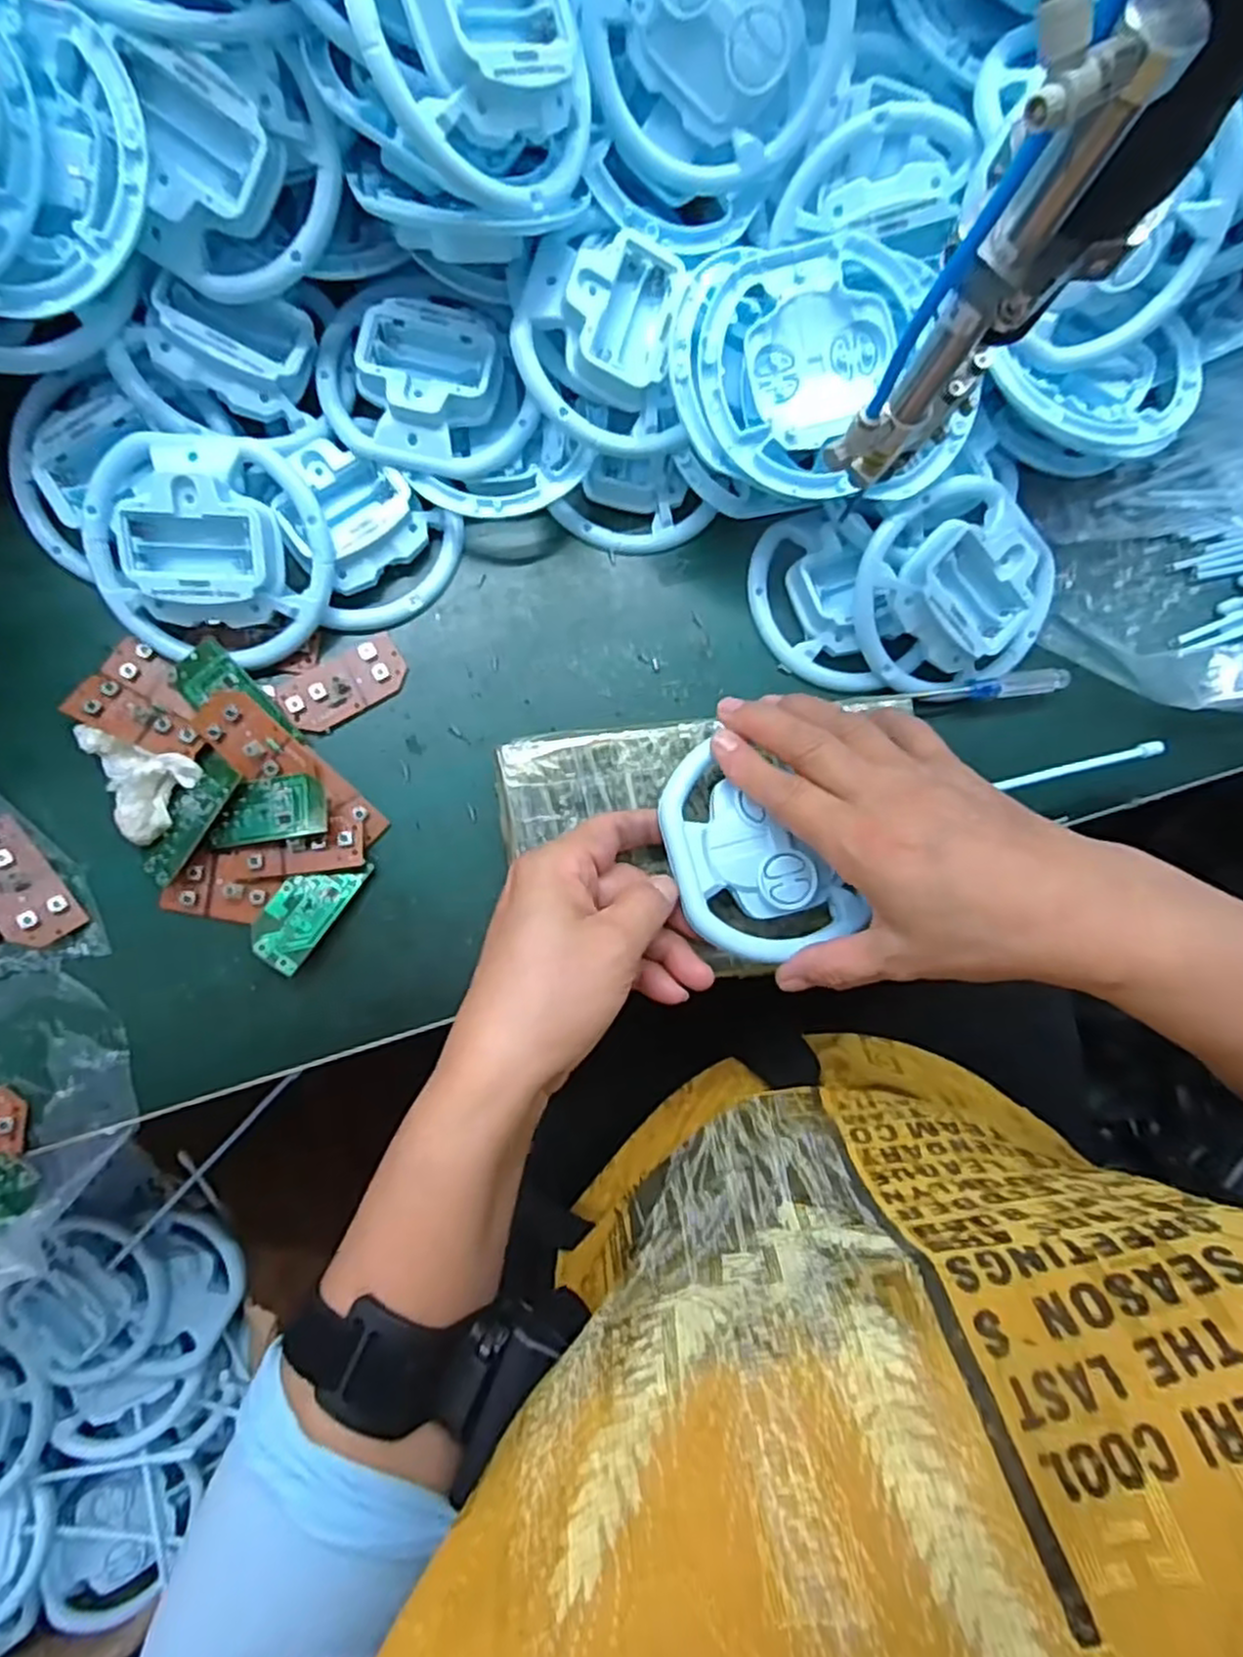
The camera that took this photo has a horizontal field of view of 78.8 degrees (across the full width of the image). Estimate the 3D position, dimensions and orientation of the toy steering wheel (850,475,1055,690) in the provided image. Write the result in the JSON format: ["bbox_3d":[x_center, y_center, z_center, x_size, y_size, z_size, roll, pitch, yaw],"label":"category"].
[{"bbox_3d":[0.166,-0.116,0.374,0.098,0.036,0.101,-12,115,8],"label":"toy steering wheel"}]

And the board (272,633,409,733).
[{"bbox_3d":[-0.133,-0.070,0.364,0.060,0.006,0.030,-31,90,-7],"label":"board"}]

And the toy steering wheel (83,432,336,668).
[{"bbox_3d":[-0.185,-0.126,0.341,0.100,0.033,0.094,6,105,-11],"label":"toy steering wheel"}]

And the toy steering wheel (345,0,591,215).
[{"bbox_3d":[-0.047,-0.281,0.270,0.098,0.022,0.090,-19,119,-38],"label":"toy steering wheel"}]

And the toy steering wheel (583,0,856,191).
[{"bbox_3d":[0.036,-0.326,0.306,0.106,0.100,0.026,13,43,-7],"label":"toy steering wheel"}]

